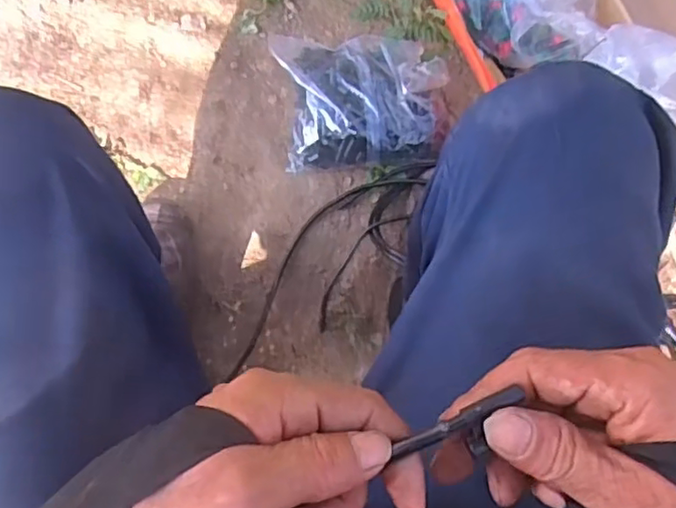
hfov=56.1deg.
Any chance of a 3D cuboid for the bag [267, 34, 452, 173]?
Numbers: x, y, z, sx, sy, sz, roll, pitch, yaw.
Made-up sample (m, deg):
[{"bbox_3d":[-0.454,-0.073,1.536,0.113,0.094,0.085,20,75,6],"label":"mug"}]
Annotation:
[{"bbox_3d":[0.029,-0.190,0.792,0.215,0.072,0.160,-1,81,-8],"label":"bag"}]

